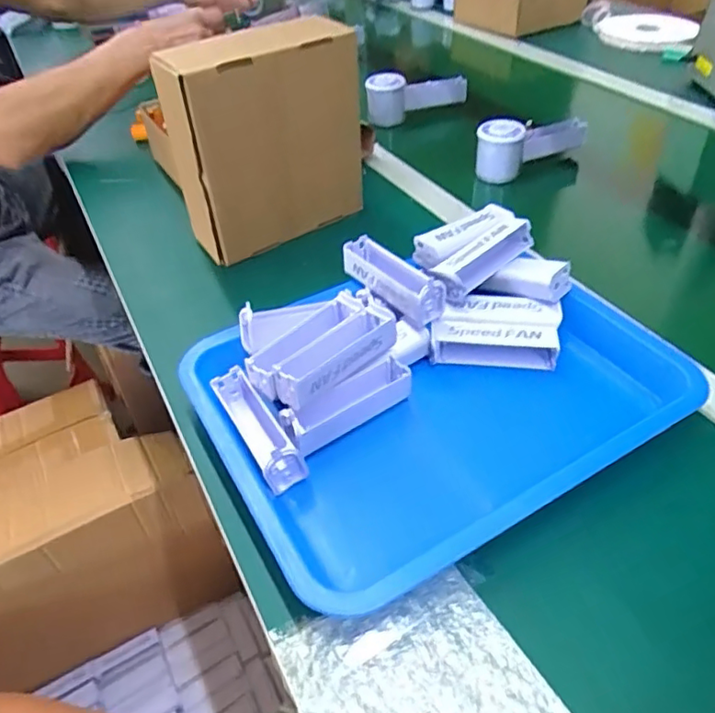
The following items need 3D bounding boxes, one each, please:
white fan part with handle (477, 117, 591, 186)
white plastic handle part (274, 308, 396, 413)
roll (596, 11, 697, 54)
[{"bbox_3d":[0.218,-0.273,0.756,0.172,0.063,0.054,-25,47,-21],"label":"white fan part with handle"},{"bbox_3d":[-0.016,-0.003,0.430,0.028,0.031,0.097,33,54,33],"label":"white plastic handle part"},{"bbox_3d":[0.564,-0.639,1.169,0.183,0.032,0.183,18,47,22],"label":"roll"}]

